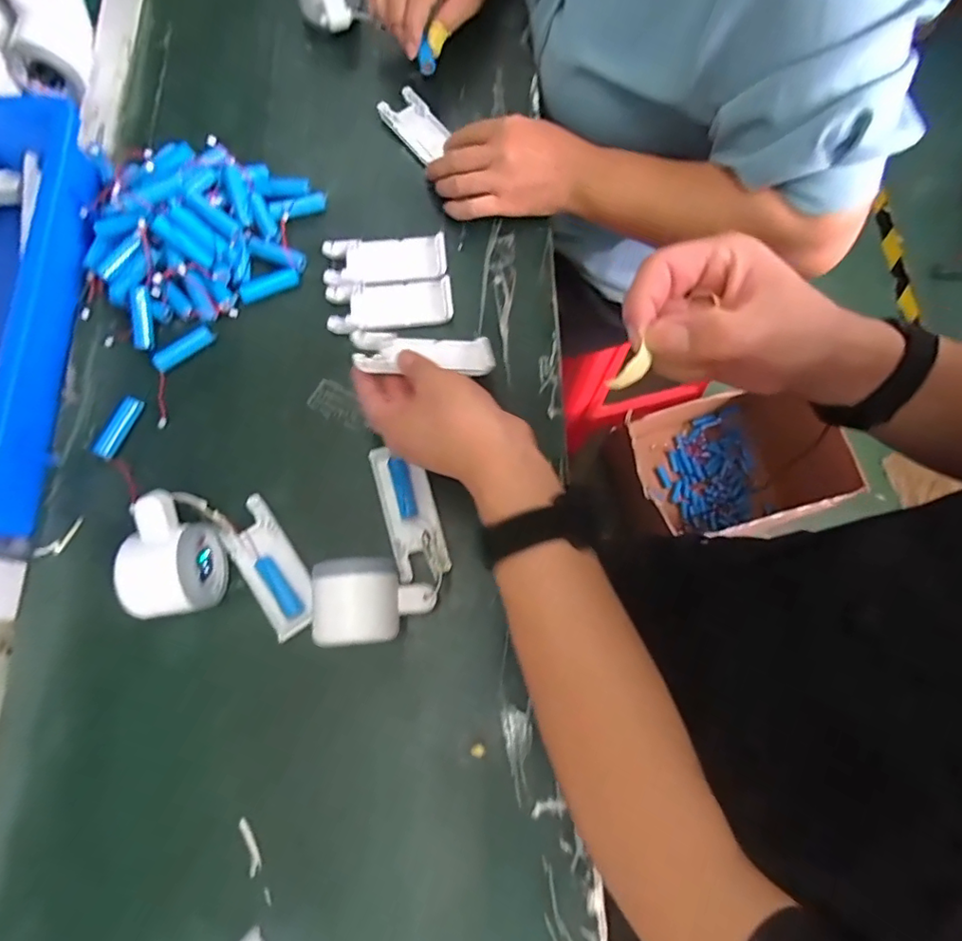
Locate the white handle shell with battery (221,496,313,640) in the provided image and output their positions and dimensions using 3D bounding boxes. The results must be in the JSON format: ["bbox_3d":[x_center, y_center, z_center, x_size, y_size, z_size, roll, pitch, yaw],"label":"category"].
[{"bbox_3d":[-0.160,0.074,0.432,0.039,0.019,0.106,-34,78,-10],"label":"white handle shell with battery"}]

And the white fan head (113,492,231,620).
[{"bbox_3d":[-0.215,0.060,0.392,0.055,0.056,0.078,-10,75,-5],"label":"white fan head"}]

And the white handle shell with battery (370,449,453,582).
[{"bbox_3d":[-0.056,0.029,0.427,0.037,0.019,0.103,-17,76,-6],"label":"white handle shell with battery"}]

